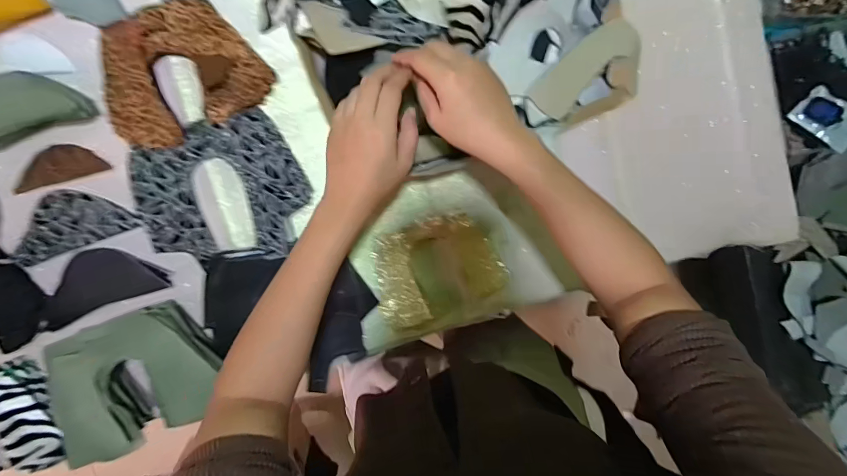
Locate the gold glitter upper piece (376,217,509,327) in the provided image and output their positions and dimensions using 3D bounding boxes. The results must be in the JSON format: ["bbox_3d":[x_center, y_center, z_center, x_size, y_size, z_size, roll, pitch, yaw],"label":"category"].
[{"bbox_3d":[0.015,0.039,0.547,0.167,0.011,0.125,-22,96,-5],"label":"gold glitter upper piece"}]

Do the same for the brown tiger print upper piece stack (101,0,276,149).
[{"bbox_3d":[-0.283,-0.191,0.477,0.180,0.032,0.135,-27,96,-5],"label":"brown tiger print upper piece stack"}]

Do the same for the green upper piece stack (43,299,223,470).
[{"bbox_3d":[-0.337,0.164,0.487,0.179,0.055,0.147,-21,96,-6],"label":"green upper piece stack"}]

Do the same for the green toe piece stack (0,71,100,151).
[{"bbox_3d":[-0.433,-0.142,0.446,0.122,0.045,0.062,-18,96,-6],"label":"green toe piece stack"}]

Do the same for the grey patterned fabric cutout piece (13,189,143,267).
[{"bbox_3d":[-0.418,-0.023,0.488,0.140,0.010,0.070,-21,96,-6],"label":"grey patterned fabric cutout piece"}]

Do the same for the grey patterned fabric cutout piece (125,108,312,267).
[{"bbox_3d":[-0.245,-0.051,0.497,0.202,0.034,0.173,-20,96,-6],"label":"grey patterned fabric cutout piece"}]

